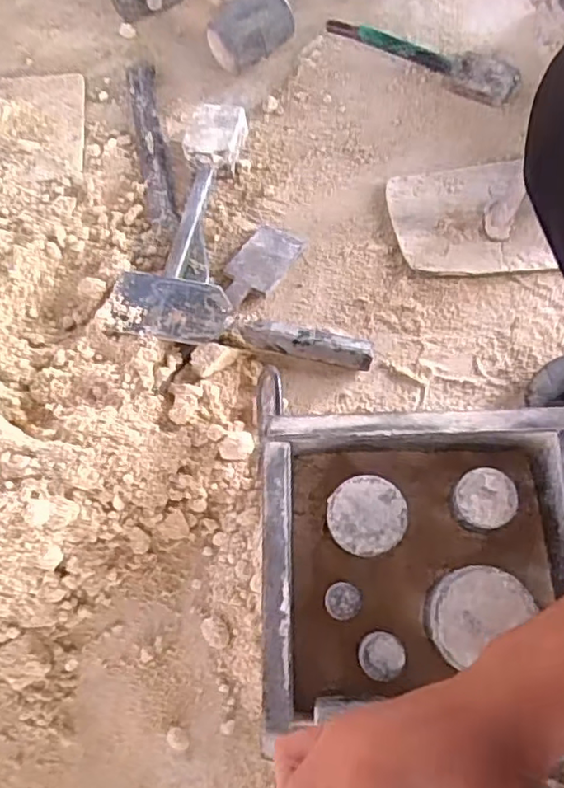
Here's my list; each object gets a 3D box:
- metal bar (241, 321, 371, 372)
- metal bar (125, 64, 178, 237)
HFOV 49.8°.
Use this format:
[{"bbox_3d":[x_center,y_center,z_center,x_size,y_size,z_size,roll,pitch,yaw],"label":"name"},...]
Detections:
[{"bbox_3d":[0.025,-0.048,0.612,0.129,0.035,0.026,10,72,5],"label":"metal bar"},{"bbox_3d":[-0.156,-0.294,0.722,0.033,0.014,0.261,-11,72,-2],"label":"metal bar"}]

